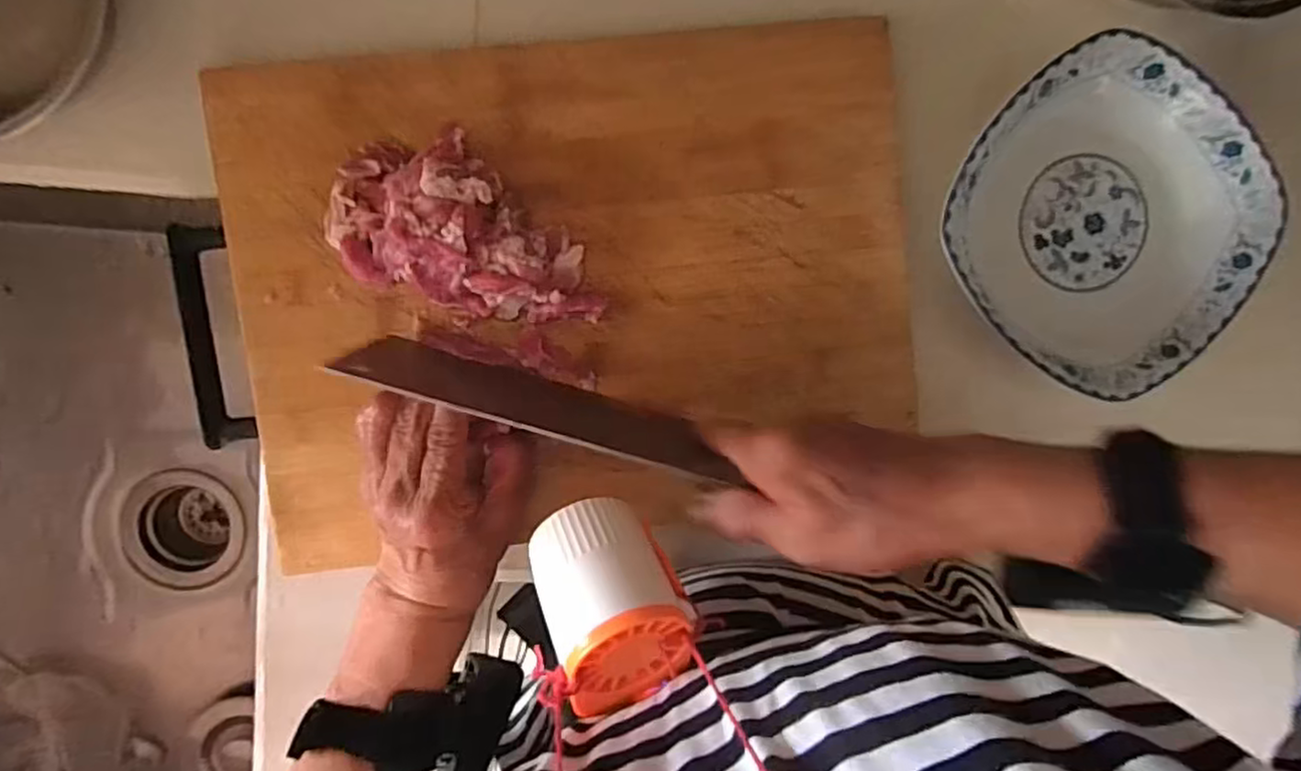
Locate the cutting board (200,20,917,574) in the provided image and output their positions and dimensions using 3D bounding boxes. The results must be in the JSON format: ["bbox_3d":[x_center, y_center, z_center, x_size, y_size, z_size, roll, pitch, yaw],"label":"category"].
[{"bbox_3d":[-0.036,-0.057,0.376,0.371,0.020,0.261,-8,95,-4],"label":"cutting board"}]

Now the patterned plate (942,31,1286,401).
[{"bbox_3d":[0.271,-0.098,0.414,0.183,0.042,0.179,42,90,-6],"label":"patterned plate"}]

